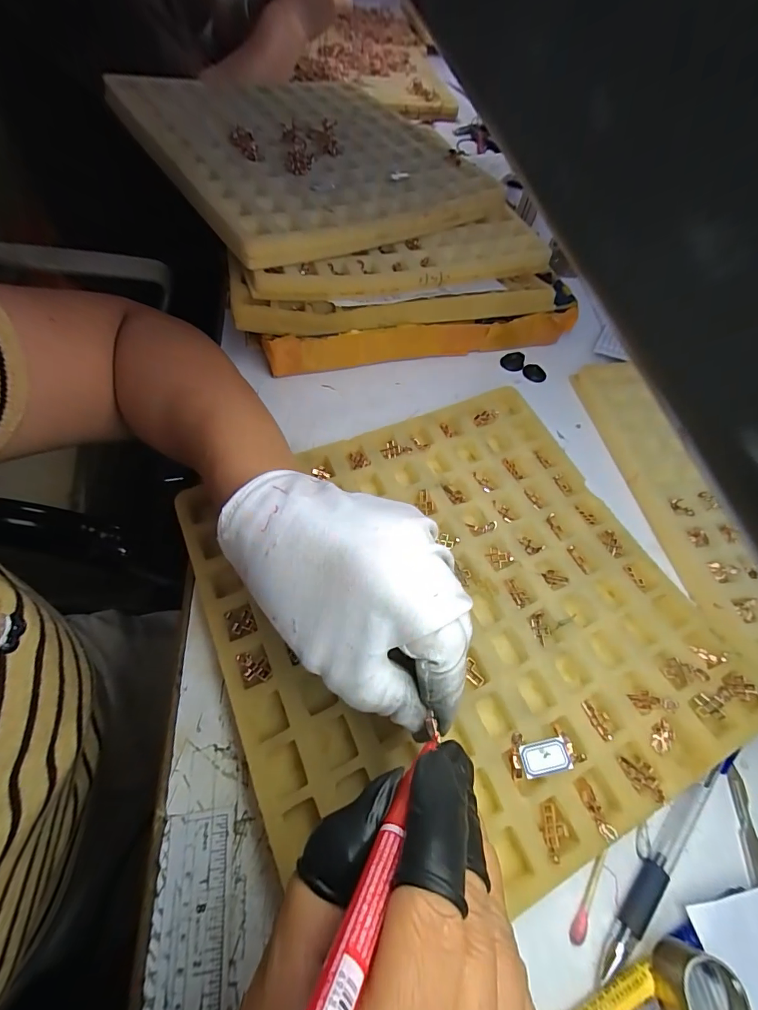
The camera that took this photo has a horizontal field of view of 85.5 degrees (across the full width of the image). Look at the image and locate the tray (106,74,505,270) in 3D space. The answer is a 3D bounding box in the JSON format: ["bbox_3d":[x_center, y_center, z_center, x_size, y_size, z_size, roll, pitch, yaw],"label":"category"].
[{"bbox_3d":[-0.056,-0.315,0.364,0.262,0.020,0.253,-27,69,-24],"label":"tray"}]

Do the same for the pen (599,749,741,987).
[{"bbox_3d":[0.140,0.166,0.197,0.123,0.011,0.011,-34,69,-23],"label":"pen"}]

